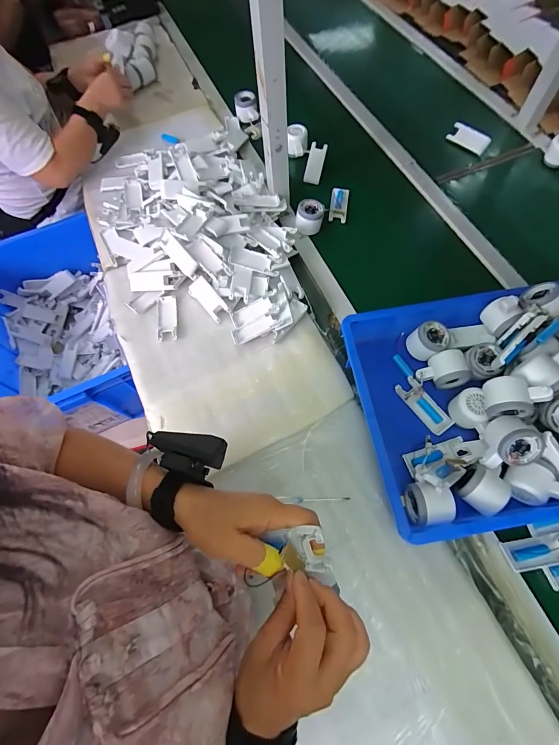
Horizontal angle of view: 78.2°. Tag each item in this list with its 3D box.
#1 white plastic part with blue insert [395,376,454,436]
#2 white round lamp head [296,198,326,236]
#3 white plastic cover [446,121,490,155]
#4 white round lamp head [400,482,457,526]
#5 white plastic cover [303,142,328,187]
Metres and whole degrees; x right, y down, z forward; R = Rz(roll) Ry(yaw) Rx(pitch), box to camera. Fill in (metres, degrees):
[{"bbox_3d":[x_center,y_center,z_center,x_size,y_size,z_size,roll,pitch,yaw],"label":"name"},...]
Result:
[{"bbox_3d":[0.248,0.058,0.592,0.043,0.010,0.105,-36,69,-13],"label":"white plastic part with blue insert"},{"bbox_3d":[0.068,-0.344,0.761,0.059,0.052,0.057,3,66,4],"label":"white round lamp head"},{"bbox_3d":[0.480,-0.595,0.873,0.013,0.043,0.104,-30,67,-38],"label":"white plastic cover"},{"bbox_3d":[0.218,0.191,0.502,0.056,0.053,0.057,-7,66,-1],"label":"white round lamp head"},{"bbox_3d":[0.090,-0.521,0.858,0.045,0.011,0.103,16,88,-13],"label":"white plastic cover"}]

